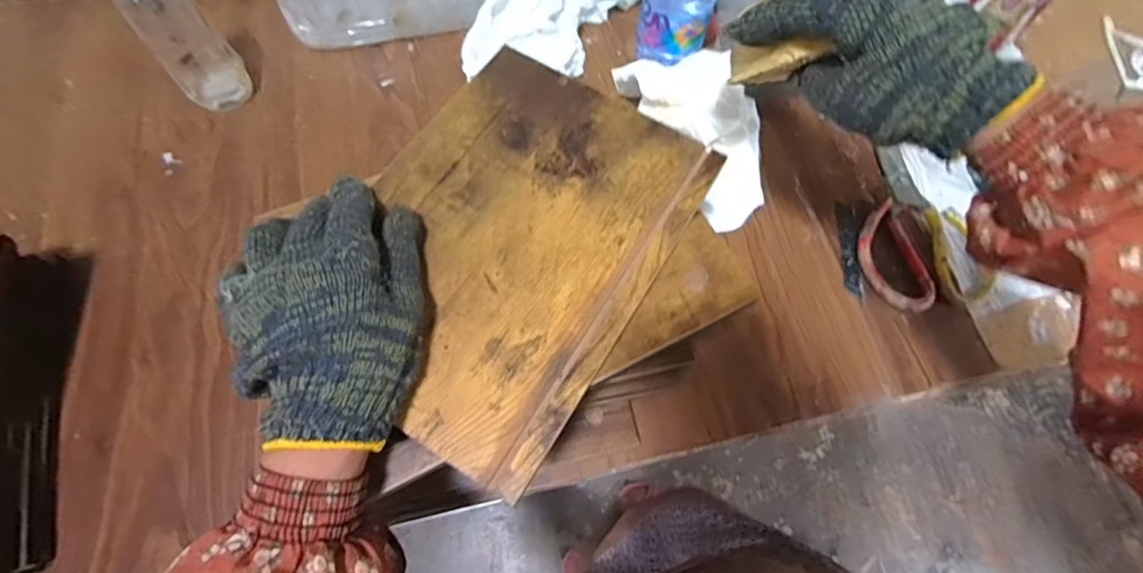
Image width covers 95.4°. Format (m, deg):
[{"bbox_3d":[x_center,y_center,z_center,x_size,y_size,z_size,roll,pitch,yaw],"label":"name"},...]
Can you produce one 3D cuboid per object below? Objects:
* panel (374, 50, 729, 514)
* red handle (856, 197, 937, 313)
[{"bbox_3d":[-0.036,-0.033,0.315,0.174,0.007,0.246,28,69,12],"label":"panel"},{"bbox_3d":[0.298,-0.028,0.487,0.056,0.012,0.108,-7,66,-4],"label":"red handle"}]

